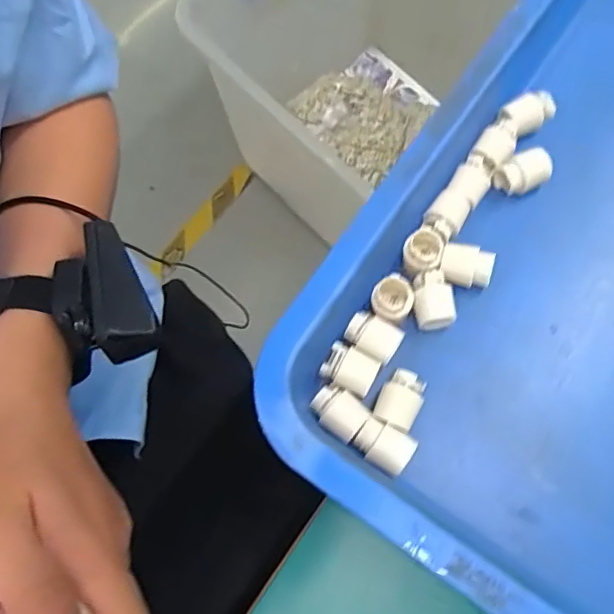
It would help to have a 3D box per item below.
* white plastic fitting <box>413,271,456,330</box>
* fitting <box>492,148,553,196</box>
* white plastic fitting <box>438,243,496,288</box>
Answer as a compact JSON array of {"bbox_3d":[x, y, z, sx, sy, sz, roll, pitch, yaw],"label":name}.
[{"bbox_3d":[0.066,-0.003,0.301,0.020,0.016,0.028,-10,71,-1],"label":"white plastic fitting"},{"bbox_3d":[0.122,-0.075,0.324,0.027,0.018,0.018,-21,71,-5],"label":"fitting"},{"bbox_3d":[0.085,-0.022,0.307,0.027,0.016,0.019,17,73,8],"label":"white plastic fitting"}]

